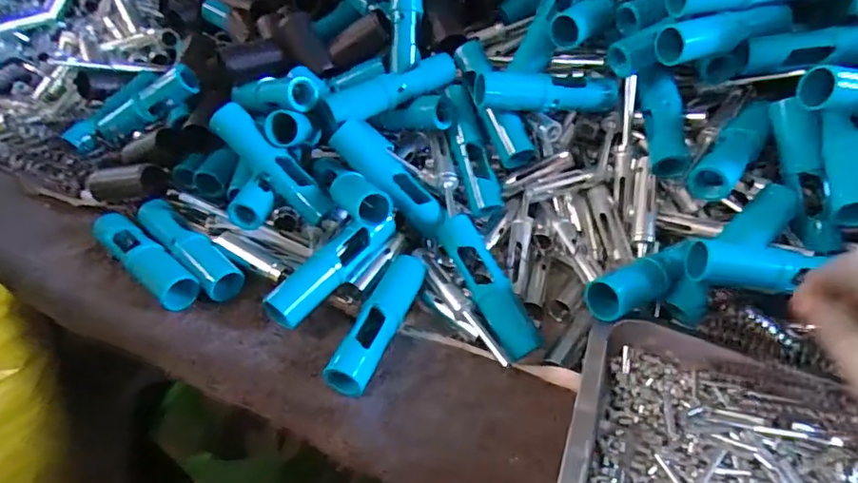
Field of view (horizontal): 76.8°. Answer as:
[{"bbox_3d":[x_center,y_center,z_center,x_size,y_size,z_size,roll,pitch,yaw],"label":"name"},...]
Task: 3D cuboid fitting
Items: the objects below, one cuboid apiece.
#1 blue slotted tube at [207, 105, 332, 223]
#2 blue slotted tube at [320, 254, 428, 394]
[{"bbox_3d":[-0.128,-0.065,0.450,0.118,0.024,0.025,46,51,-10],"label":"blue slotted tube"},{"bbox_3d":[-0.036,0.057,0.403,0.029,0.028,0.120,16,47,15],"label":"blue slotted tube"}]

